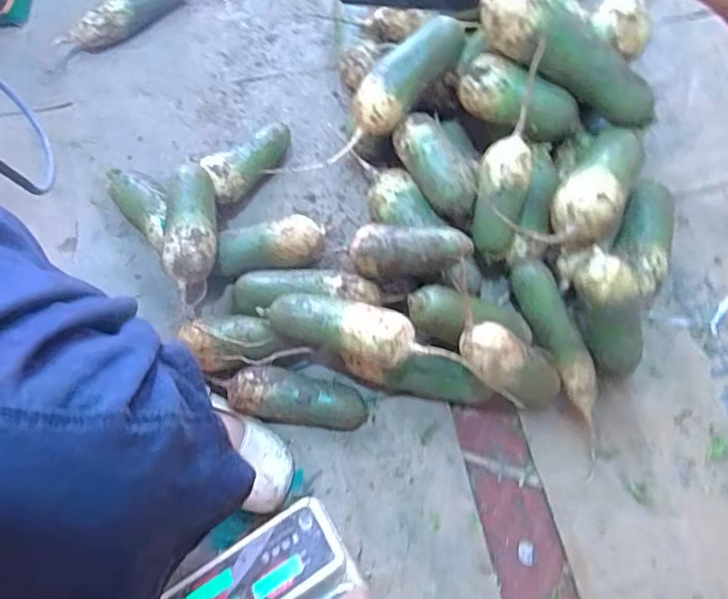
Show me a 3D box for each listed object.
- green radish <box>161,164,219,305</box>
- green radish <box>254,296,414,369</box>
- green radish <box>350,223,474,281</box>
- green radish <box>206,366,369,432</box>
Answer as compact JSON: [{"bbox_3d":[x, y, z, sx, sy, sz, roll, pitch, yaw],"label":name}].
[{"bbox_3d":[-0.210,-0.084,0.657,0.056,0.047,0.162,-1,71,-2],"label":"green radish"},{"bbox_3d":[-0.032,0.031,0.616,0.188,0.063,0.061,11,72,26],"label":"green radish"},{"bbox_3d":[0.057,-0.060,0.642,0.150,0.047,0.068,-1,70,30],"label":"green radish"},{"bbox_3d":[-0.083,0.118,0.652,0.174,0.060,0.067,10,73,3],"label":"green radish"}]

